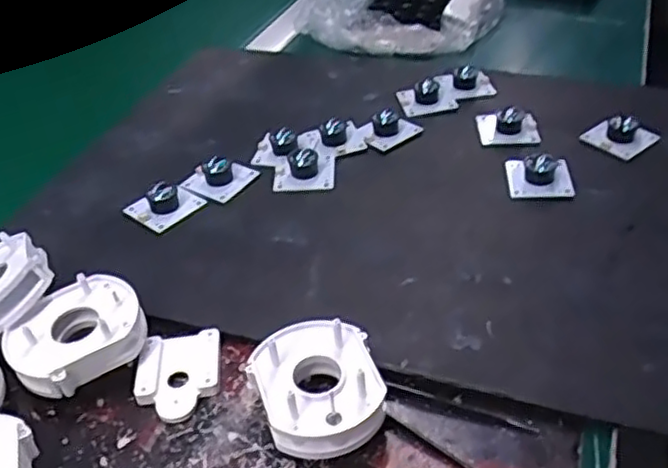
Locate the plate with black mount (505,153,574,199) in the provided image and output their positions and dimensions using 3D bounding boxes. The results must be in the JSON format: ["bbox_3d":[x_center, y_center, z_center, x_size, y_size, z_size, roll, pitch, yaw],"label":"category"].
[{"bbox_3d":[0.145,-0.044,0.479,0.042,0.017,0.036,0,40,4],"label":"plate with black mount"}]

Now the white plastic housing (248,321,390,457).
[{"bbox_3d":[-0.007,0.077,0.335,0.060,0.032,0.062,-13,41,-11],"label":"white plastic housing"}]

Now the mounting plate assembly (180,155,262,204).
[{"bbox_3d":[-0.086,-0.046,0.502,0.045,0.018,0.041,15,44,21],"label":"mounting plate assembly"}]

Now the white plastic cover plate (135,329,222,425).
[{"bbox_3d":[-0.084,0.077,0.369,0.044,0.007,0.054,-7,40,-3],"label":"white plastic cover plate"}]

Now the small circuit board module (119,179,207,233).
[{"bbox_3d":[-0.120,-0.025,0.479,0.041,0.019,0.045,28,49,32],"label":"small circuit board module"}]

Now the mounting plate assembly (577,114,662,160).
[{"bbox_3d":[0.218,-0.079,0.517,0.042,0.017,0.040,-30,46,-28],"label":"mounting plate assembly"}]

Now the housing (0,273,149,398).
[{"bbox_3d":[-0.140,0.056,0.373,0.069,0.030,0.057,-28,46,-26],"label":"housing"}]

